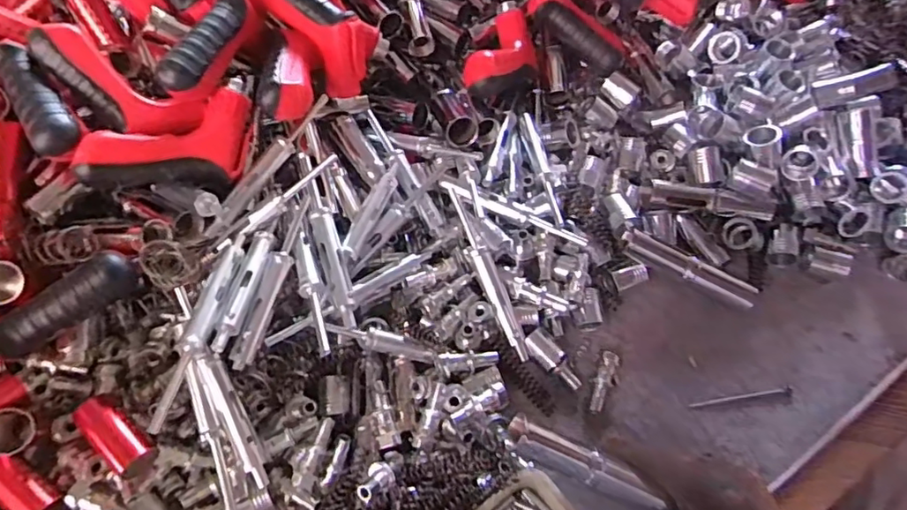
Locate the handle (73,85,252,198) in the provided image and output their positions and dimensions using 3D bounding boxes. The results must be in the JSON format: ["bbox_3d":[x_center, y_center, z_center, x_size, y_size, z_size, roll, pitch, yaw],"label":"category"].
[{"bbox_3d":[-0.217,-0.080,0.445,0.137,0.044,0.064,-25,65,-28],"label":"handle"}]

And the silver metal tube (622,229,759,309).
[{"bbox_3d":[0.209,0.011,0.498,0.122,0.017,0.017,27,66,-1],"label":"silver metal tube"}]

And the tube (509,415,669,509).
[{"bbox_3d":[0.094,0.148,0.397,0.118,0.018,0.022,28,65,-9],"label":"tube"}]

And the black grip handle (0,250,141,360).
[{"bbox_3d":[-0.273,0.037,0.398,0.103,0.035,0.026,-35,68,-16],"label":"black grip handle"}]

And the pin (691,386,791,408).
[{"bbox_3d":[0.242,0.119,0.474,0.087,0.004,0.007,-6,64,-3],"label":"pin"}]

